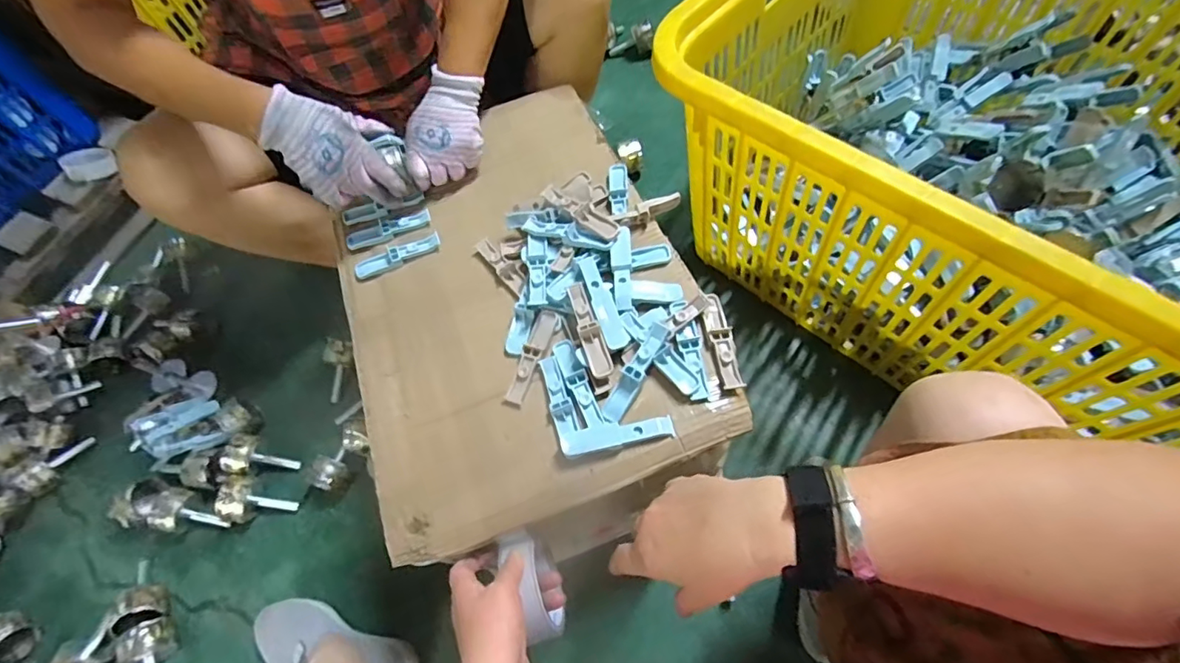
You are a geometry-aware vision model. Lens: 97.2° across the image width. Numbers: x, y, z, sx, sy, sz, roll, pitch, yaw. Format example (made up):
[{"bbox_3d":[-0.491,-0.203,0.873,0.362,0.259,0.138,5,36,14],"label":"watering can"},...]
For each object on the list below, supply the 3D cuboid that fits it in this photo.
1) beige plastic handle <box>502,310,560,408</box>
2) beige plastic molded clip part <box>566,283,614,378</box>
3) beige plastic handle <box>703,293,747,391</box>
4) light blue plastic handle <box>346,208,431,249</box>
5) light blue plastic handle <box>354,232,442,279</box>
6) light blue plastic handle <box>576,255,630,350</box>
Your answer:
[{"bbox_3d":[-0.059,0.024,0.511,0.024,0.010,0.101,18,68,17],"label":"beige plastic handle"},{"bbox_3d":[-0.002,-0.003,0.495,0.021,0.007,0.097,-20,63,-1],"label":"beige plastic molded clip part"},{"bbox_3d":[0.125,0.009,0.494,0.021,0.018,0.096,-10,63,4],"label":"beige plastic handle"},{"bbox_3d":[-0.240,-0.124,0.620,0.098,0.009,0.026,-26,63,-4],"label":"light blue plastic handle"},{"bbox_3d":[-0.222,-0.089,0.601,0.101,0.011,0.026,-24,63,-3],"label":"light blue plastic handle"},{"bbox_3d":[0.011,-0.036,0.507,0.023,0.017,0.112,-20,63,-1],"label":"light blue plastic handle"}]

